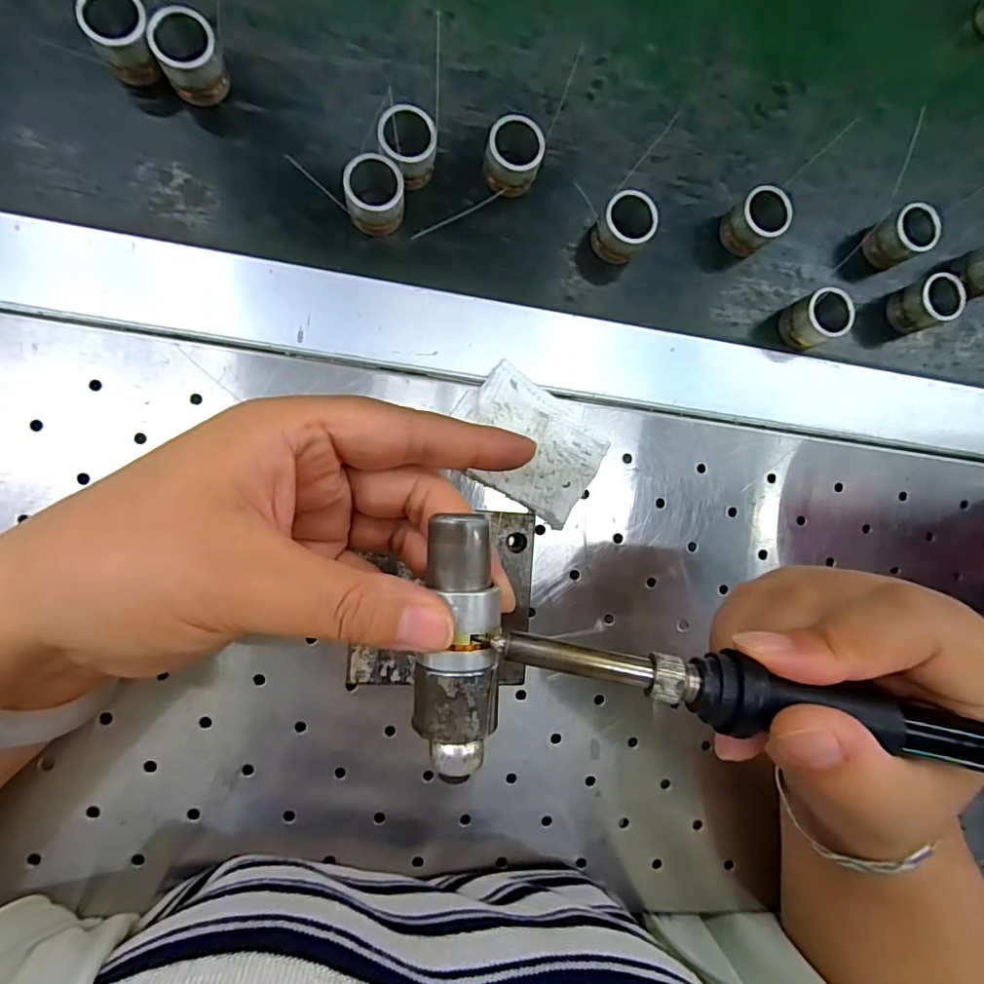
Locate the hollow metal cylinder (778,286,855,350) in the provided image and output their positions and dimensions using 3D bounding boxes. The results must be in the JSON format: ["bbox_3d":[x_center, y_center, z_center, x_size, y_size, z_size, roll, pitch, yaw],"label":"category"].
[{"bbox_3d":[0.161,-0.086,0.272,0.023,0.027,0.023,0,88,-10],"label":"hollow metal cylinder"}]

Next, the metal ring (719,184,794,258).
[{"bbox_3d":[0.130,-0.133,0.269,0.021,0.027,0.023,0,88,-10],"label":"metal ring"}]

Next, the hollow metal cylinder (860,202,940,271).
[{"bbox_3d":[0.212,-0.132,0.284,0.024,0.026,0.024,0,88,-10],"label":"hollow metal cylinder"}]

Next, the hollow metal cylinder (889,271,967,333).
[{"bbox_3d":[0.225,-0.098,0.285,0.024,0.026,0.024,-17,91,-10],"label":"hollow metal cylinder"}]

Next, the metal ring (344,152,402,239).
[{"bbox_3d":[-0.052,-0.130,0.241,0.025,0.026,0.024,0,88,-10],"label":"metal ring"}]

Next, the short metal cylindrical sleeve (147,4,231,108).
[{"bbox_3d":[-0.128,-0.184,0.230,0.024,0.023,0.023,0,88,-10],"label":"short metal cylindrical sleeve"}]

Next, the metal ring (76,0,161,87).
[{"bbox_3d":[-0.154,-0.190,0.227,0.024,0.024,0.025,0,88,-10],"label":"metal ring"}]

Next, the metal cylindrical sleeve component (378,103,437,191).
[{"bbox_3d":[-0.038,-0.152,0.243,0.024,0.025,0.024,0,88,-10],"label":"metal cylindrical sleeve component"}]

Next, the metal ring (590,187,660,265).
[{"bbox_3d":[0.062,-0.124,0.257,0.024,0.027,0.023,0,88,-10],"label":"metal ring"}]

